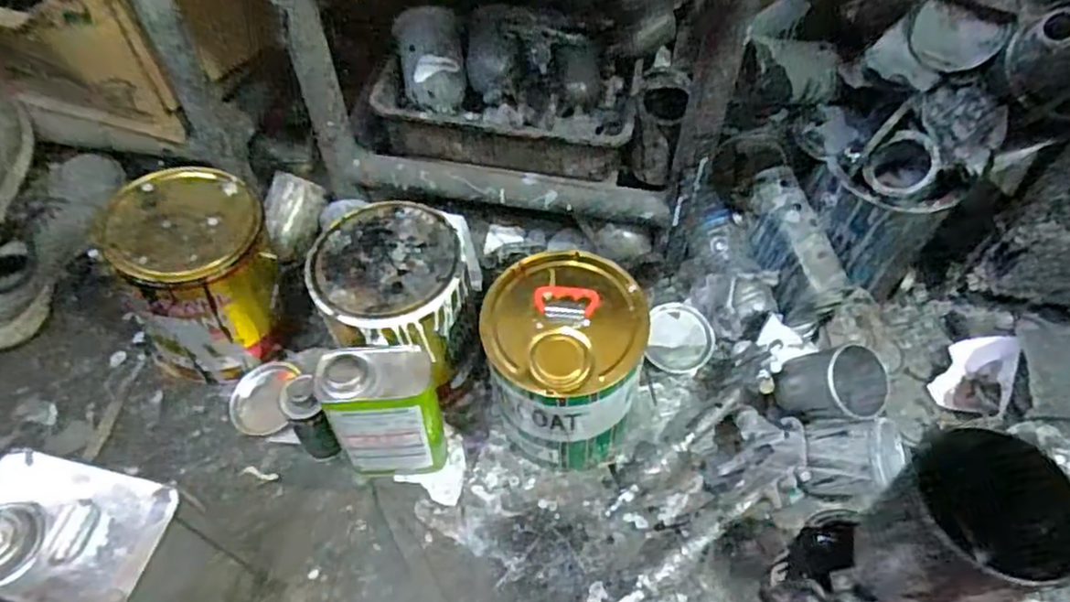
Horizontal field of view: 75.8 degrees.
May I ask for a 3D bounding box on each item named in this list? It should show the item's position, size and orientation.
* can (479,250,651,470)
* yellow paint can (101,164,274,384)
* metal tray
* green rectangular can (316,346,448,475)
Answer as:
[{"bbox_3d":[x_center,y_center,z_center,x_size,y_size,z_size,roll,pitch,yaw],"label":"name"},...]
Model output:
[{"bbox_3d":[0.030,0.073,0.752,0.156,0.208,0.158,0,55,0],"label":"can"},{"bbox_3d":[-0.383,-0.022,0.810,0.146,0.214,0.159,0,55,0],"label":"yellow paint can"},{"bbox_3d":[-0.035,-0.232,0.860,0.315,0.085,0.161,4,55,3],"label":"metal tray"},{"bbox_3d":[-0.158,0.119,0.734,0.111,0.179,0.071,-1,55,0],"label":"green rectangular can"}]

